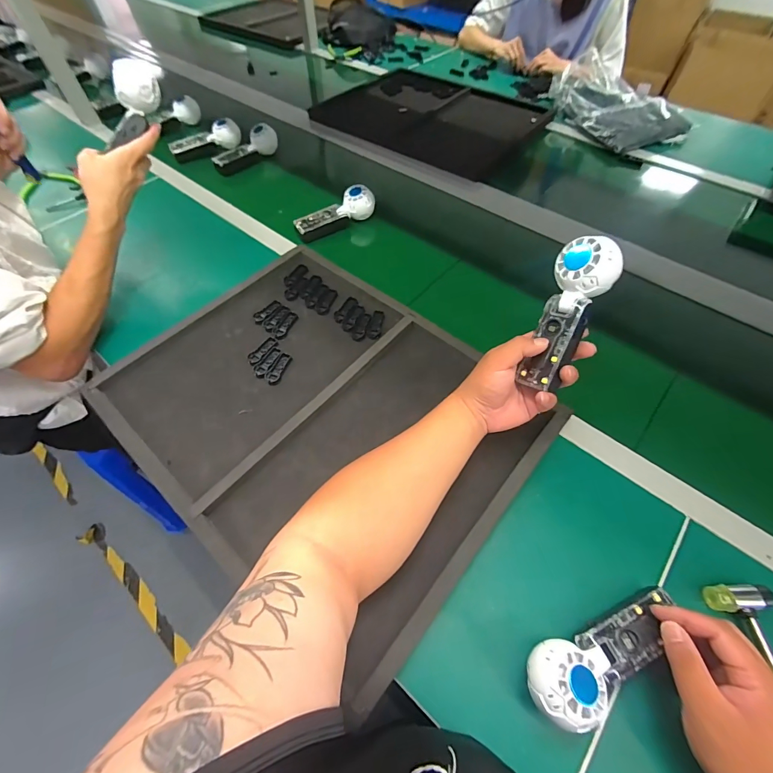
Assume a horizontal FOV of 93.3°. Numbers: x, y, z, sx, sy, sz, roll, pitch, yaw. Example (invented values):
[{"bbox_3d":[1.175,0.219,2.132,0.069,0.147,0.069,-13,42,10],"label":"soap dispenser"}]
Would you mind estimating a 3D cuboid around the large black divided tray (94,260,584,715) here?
[{"bbox_3d":[-0.094,0.023,0.513,0.547,0.036,0.414,36,63,20],"label":"large black divided tray"}]

